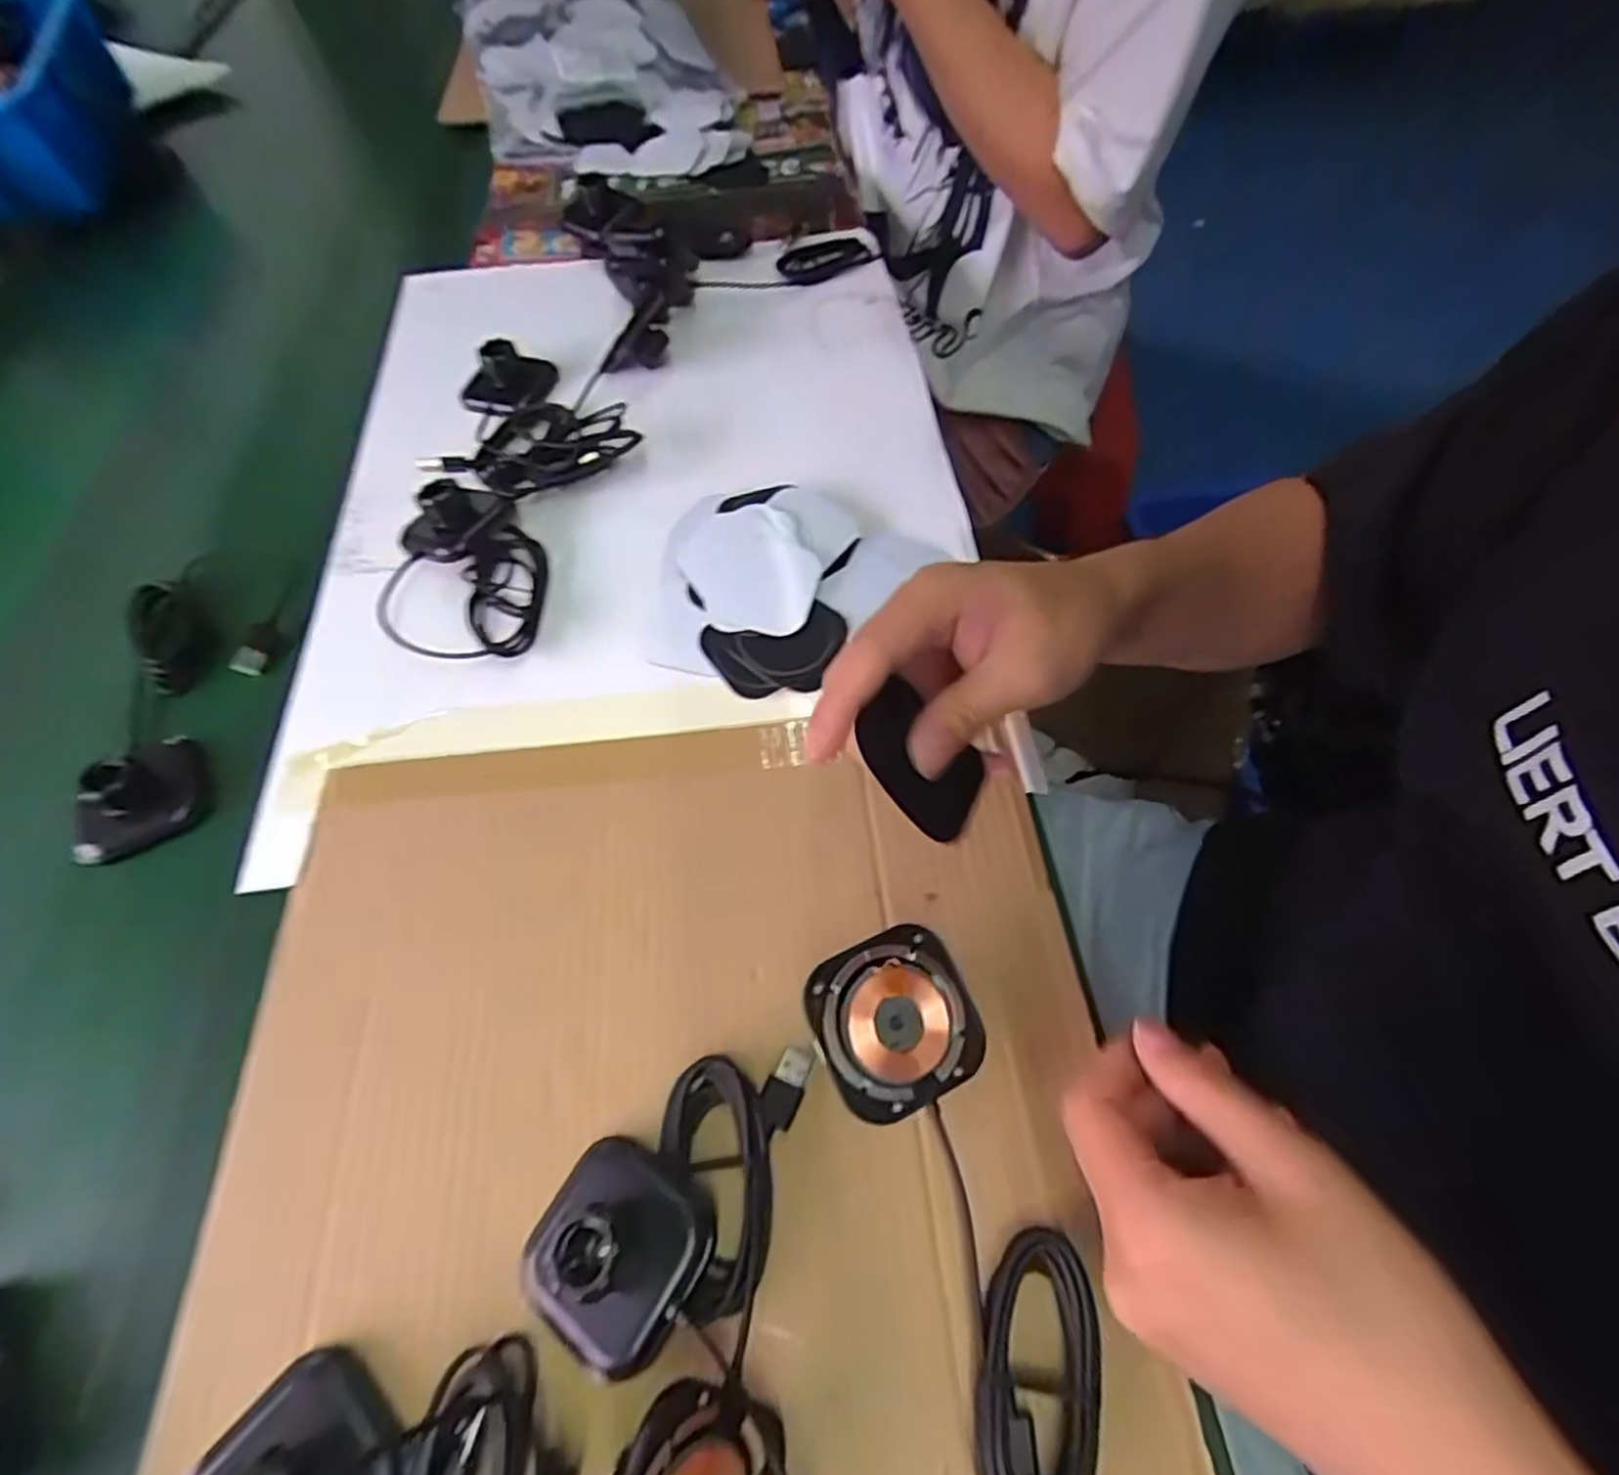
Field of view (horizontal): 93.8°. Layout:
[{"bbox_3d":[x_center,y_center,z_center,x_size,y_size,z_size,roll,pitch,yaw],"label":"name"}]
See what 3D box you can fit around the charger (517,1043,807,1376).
[{"bbox_3d":[-0.050,0.159,0.268,0.074,0.033,0.103,10,59,7],"label":"charger"}]

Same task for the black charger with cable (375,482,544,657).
[{"bbox_3d":[-0.196,-0.097,0.429,0.080,0.035,0.128,-6,58,-3],"label":"black charger with cable"}]

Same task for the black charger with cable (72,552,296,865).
[{"bbox_3d":[-0.343,-0.024,0.412,0.083,0.036,0.187,-4,58,-2],"label":"black charger with cable"}]

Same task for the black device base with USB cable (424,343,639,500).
[{"bbox_3d":[-0.200,-0.207,0.498,0.113,0.034,0.147,-34,64,-19],"label":"black device base with USB cable"}]

